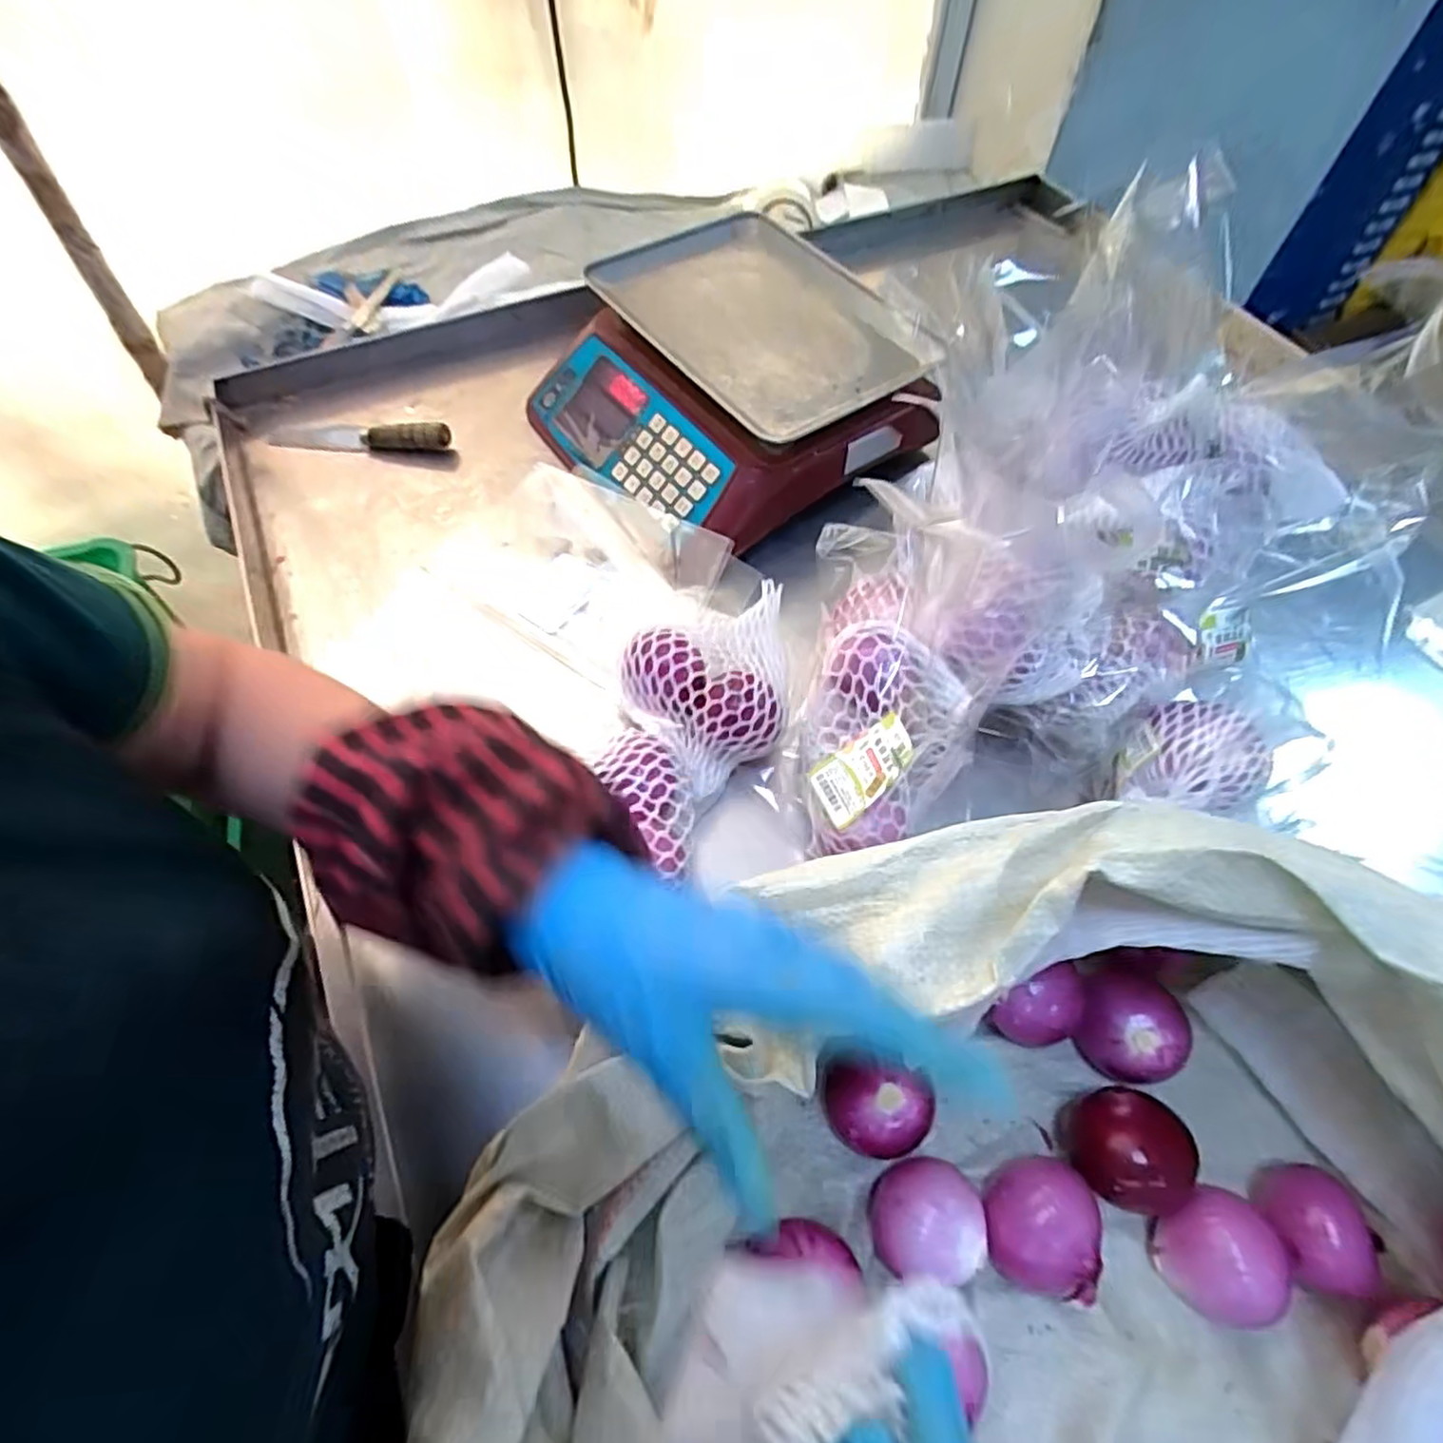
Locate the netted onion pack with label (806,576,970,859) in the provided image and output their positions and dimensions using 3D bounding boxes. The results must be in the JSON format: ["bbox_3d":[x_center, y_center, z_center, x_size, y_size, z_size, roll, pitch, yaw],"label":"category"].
[{"bbox_3d":[0.126,-0.017,0.545,0.113,0.083,0.234,5,60,3],"label":"netted onion pack with label"}]

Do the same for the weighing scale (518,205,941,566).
[{"bbox_3d":[0.012,-0.347,0.752,0.334,0.130,0.354,-35,66,-19],"label":"weighing scale"}]

